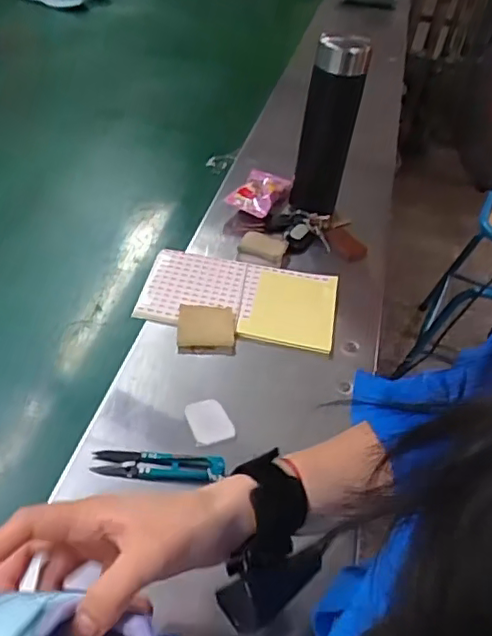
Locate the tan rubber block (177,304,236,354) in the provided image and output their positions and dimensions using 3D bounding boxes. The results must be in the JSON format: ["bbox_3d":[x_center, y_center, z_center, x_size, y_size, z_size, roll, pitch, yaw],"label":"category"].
[{"bbox_3d":[-0.042,0.011,0.629,0.060,0.012,0.056,8,56,-20],"label":"tan rubber block"}]

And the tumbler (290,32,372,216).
[{"bbox_3d":[0.104,-0.236,0.779,0.064,0.240,0.055,12,42,6],"label":"tumbler"}]

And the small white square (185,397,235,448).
[{"bbox_3d":[-0.032,0.093,0.546,0.038,0.004,0.046,-7,48,-25],"label":"small white square"}]

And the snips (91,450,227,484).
[{"bbox_3d":[-0.072,0.122,0.501,0.106,0.013,0.024,4,42,-3],"label":"snips"}]

